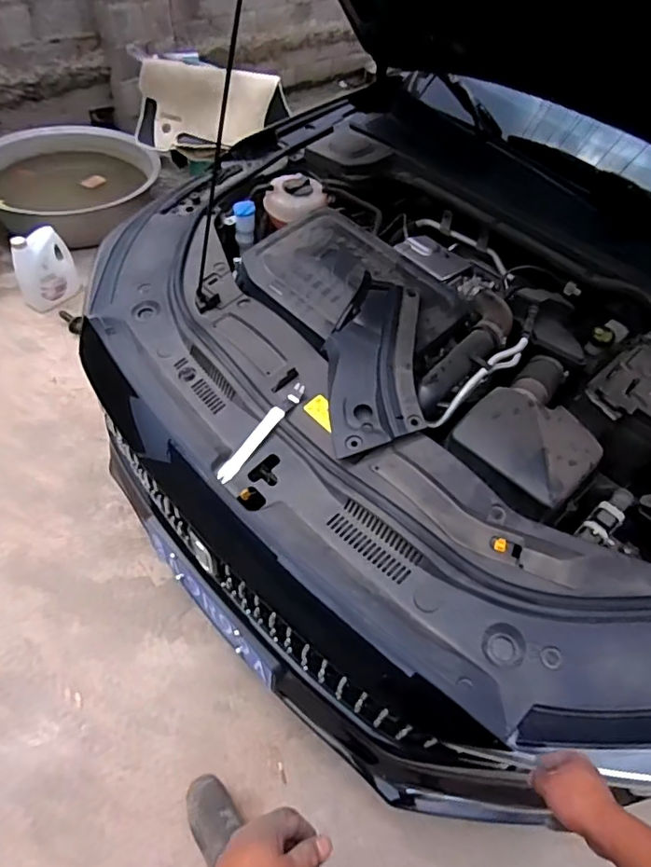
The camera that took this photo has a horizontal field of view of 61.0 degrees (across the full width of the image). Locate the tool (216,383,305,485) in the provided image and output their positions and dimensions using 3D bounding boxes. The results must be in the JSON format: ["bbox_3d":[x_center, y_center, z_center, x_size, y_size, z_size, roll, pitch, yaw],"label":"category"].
[{"bbox_3d":[-0.116,-0.004,1.011,0.030,0.007,0.232,32,69,20],"label":"tool"}]

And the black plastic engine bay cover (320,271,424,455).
[{"bbox_3d":[0.090,-0.134,1.060,0.179,0.067,0.396,5,53,-1],"label":"black plastic engine bay cover"}]

